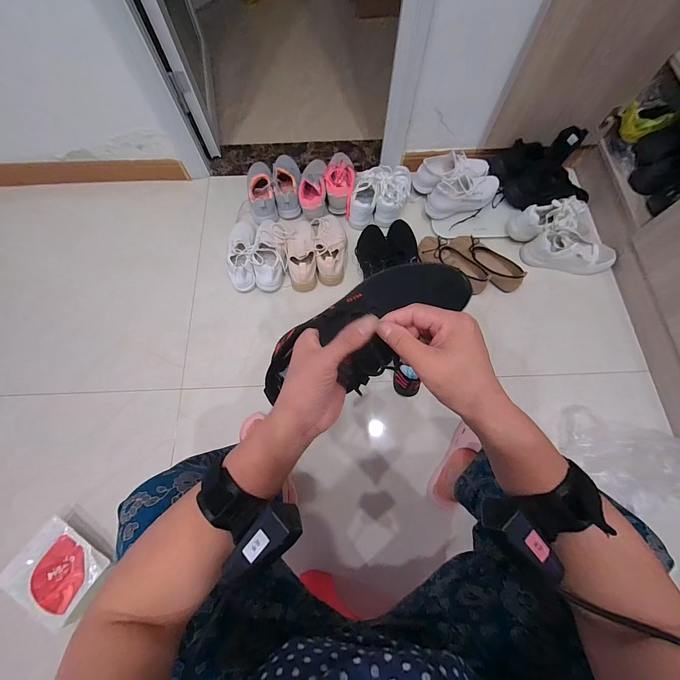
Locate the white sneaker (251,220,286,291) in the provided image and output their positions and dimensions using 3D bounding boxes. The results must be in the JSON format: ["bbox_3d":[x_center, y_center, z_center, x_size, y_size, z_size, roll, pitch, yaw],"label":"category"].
[{"bbox_3d":[-0.217,-0.274,0.945,0.091,0.086,0.244,-1,71,0],"label":"white sneaker"}]

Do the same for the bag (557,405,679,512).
[{"bbox_3d":[0.682,0.287,0.732,0.271,0.102,0.200,31,74,11],"label":"bag"}]

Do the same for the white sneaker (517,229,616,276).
[{"bbox_3d":[0.709,-0.259,0.930,0.268,0.082,0.098,12,71,5],"label":"white sneaker"}]

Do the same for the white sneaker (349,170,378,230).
[{"bbox_3d":[0.082,-0.473,1.006,0.080,0.087,0.212,9,71,4],"label":"white sneaker"}]

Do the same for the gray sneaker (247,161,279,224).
[{"bbox_3d":[-0.264,-0.506,1.019,0.092,0.098,0.240,-13,71,-4],"label":"gray sneaker"}]

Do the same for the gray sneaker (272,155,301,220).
[{"bbox_3d":[-0.176,-0.537,1.024,0.084,0.107,0.236,-6,71,-1],"label":"gray sneaker"}]

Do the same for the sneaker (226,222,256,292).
[{"bbox_3d":[-0.304,-0.280,0.951,0.086,0.076,0.264,-8,71,-2],"label":"sneaker"}]

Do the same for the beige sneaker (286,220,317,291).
[{"bbox_3d":[-0.120,-0.272,0.945,0.090,0.078,0.240,-9,71,-3],"label":"beige sneaker"}]

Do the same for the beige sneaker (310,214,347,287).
[{"bbox_3d":[-0.030,-0.286,0.947,0.104,0.085,0.234,-3,71,0],"label":"beige sneaker"}]

